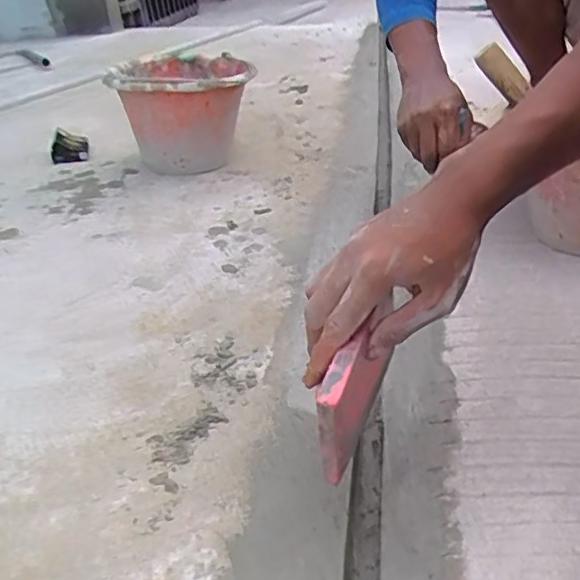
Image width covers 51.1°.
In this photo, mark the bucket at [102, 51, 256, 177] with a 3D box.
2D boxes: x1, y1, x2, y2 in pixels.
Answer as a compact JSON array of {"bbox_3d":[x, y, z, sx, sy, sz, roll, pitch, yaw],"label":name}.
[{"bbox_3d":[-0.180,-0.303,1.062,0.216,0.176,0.259,-7,32,-8],"label":"bucket"}]

